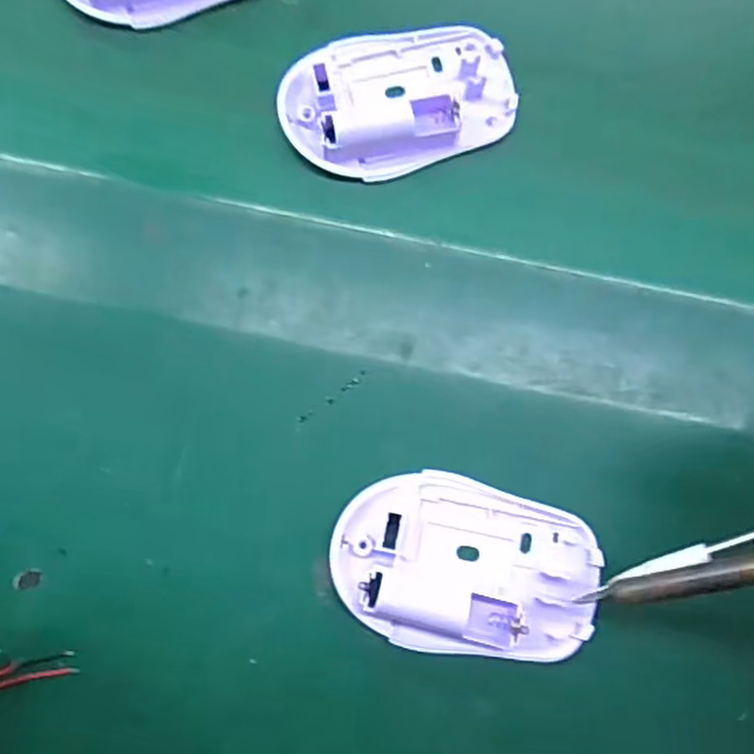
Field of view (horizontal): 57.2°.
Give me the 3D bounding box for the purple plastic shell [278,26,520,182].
[{"bbox_3d":[0.009,-0.116,0.284,0.094,0.016,0.059,-16,83,-5],"label":"purple plastic shell"}]

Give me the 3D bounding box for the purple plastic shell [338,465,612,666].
[{"bbox_3d":[0.033,0.069,0.255,0.095,0.018,0.062,5,82,-2],"label":"purple plastic shell"}]

